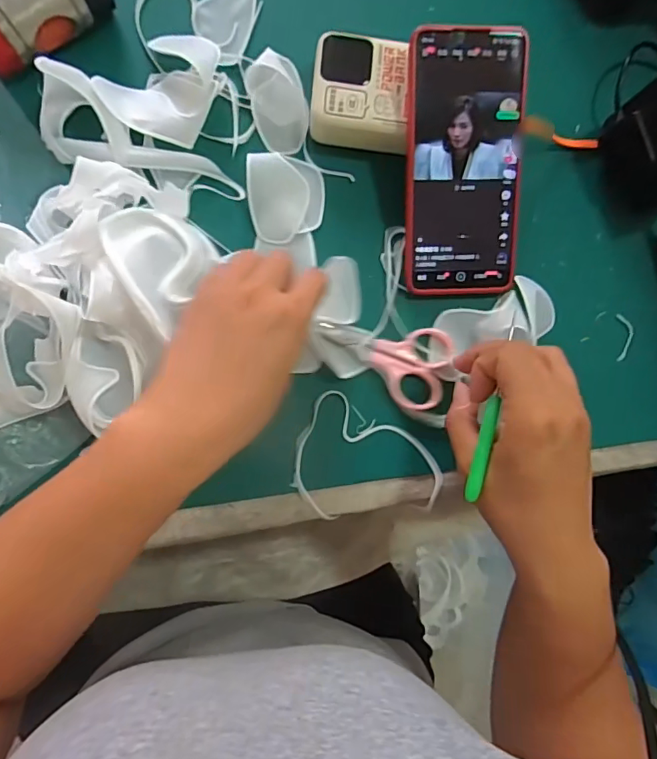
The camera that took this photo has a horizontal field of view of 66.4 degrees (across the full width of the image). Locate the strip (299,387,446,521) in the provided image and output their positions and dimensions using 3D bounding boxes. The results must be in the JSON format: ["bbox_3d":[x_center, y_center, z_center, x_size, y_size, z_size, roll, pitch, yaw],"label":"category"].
[{"bbox_3d":[0.025,0.065,0.351,0.104,0.005,0.076,31,84,-2],"label":"strip"}]

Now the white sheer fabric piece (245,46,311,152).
[{"bbox_3d":[-0.035,-0.195,0.354,0.038,0.011,0.064,-15,88,-6],"label":"white sheer fabric piece"}]

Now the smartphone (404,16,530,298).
[{"bbox_3d":[0.092,-0.143,0.341,0.078,0.006,0.166,-2,103,-6],"label":"smartphone"}]

